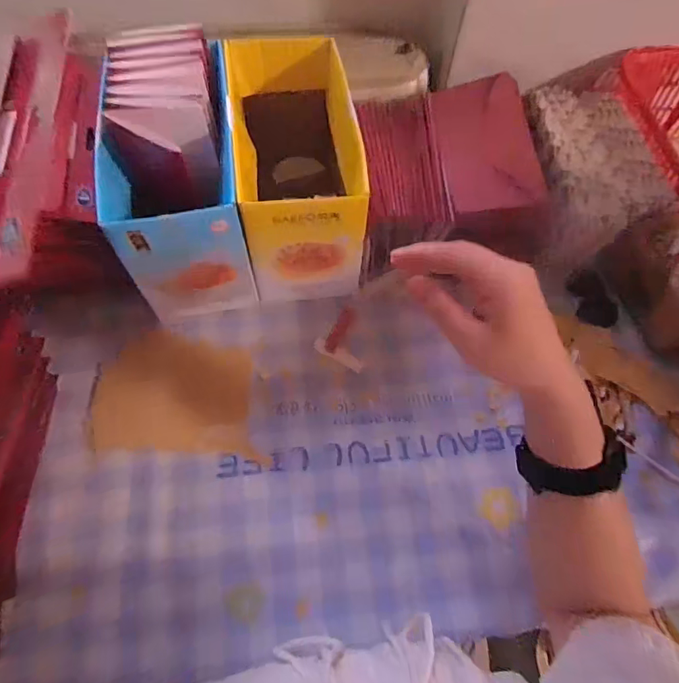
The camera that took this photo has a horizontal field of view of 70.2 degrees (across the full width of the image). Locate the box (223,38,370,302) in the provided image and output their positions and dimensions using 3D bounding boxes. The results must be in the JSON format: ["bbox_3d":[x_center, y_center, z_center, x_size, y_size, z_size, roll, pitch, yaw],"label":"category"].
[{"bbox_3d":[-0.050,-0.190,0.529,0.114,0.160,0.253,-7,65,-6],"label":"box"}]

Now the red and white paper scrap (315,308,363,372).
[{"bbox_3d":[0.010,-0.004,0.526,0.056,0.009,0.059,29,66,11],"label":"red and white paper scrap"}]

